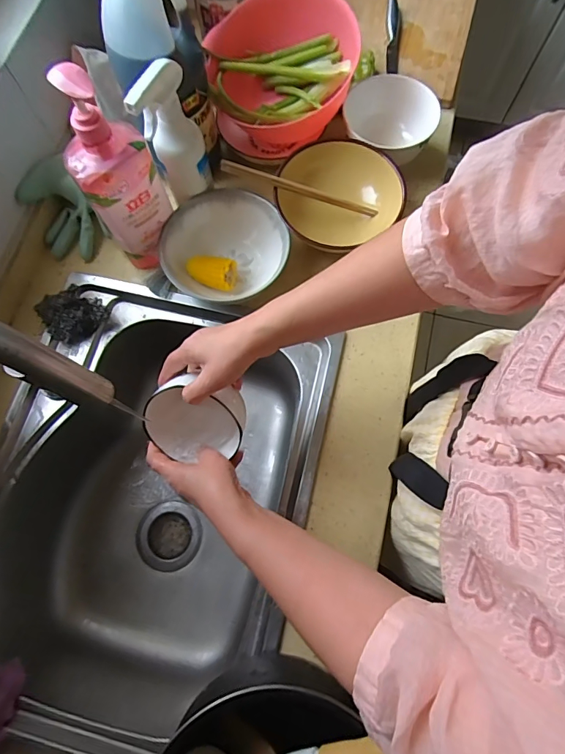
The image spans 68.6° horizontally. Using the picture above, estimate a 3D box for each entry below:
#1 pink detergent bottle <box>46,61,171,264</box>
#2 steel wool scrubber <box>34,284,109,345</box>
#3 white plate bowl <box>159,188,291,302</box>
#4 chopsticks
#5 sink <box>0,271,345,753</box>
[{"bbox_3d":[-0.201,-0.242,0.509,0.094,0.249,0.065,-42,77,-11],"label":"pink detergent bottle"},{"bbox_3d":[-0.302,-0.091,0.600,0.082,0.045,0.070,-34,75,-9],"label":"steel wool scrubber"},{"bbox_3d":[-0.082,-0.183,0.599,0.176,0.056,0.157,-12,73,-3],"label":"white plate bowl"},{"bbox_3d":[0.028,-0.266,0.592,0.235,0.015,0.012,10,72,-16],"label":"chopsticks"},{"bbox_3d":[-0.175,0.182,0.628,0.401,0.212,0.558,15,74,6],"label":"sink"}]

